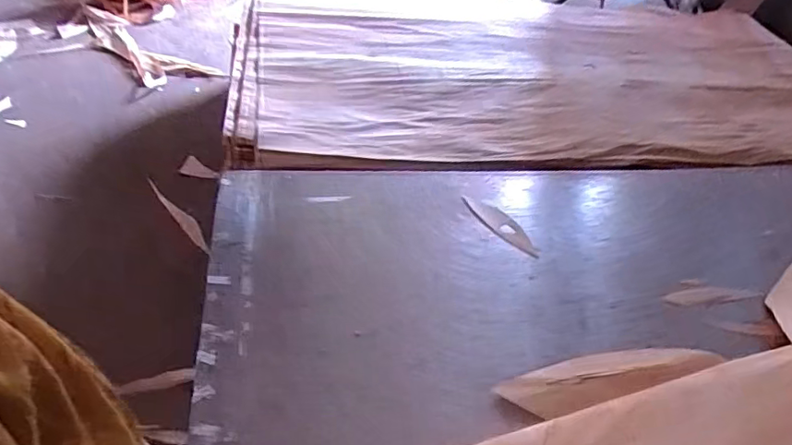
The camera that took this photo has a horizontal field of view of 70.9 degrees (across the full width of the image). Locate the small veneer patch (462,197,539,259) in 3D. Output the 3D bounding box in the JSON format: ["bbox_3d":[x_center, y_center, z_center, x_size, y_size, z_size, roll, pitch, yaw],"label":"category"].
[{"bbox_3d":[0.187,0.003,0.974,0.051,0.007,0.174,-21,50,-27],"label":"small veneer patch"}]

